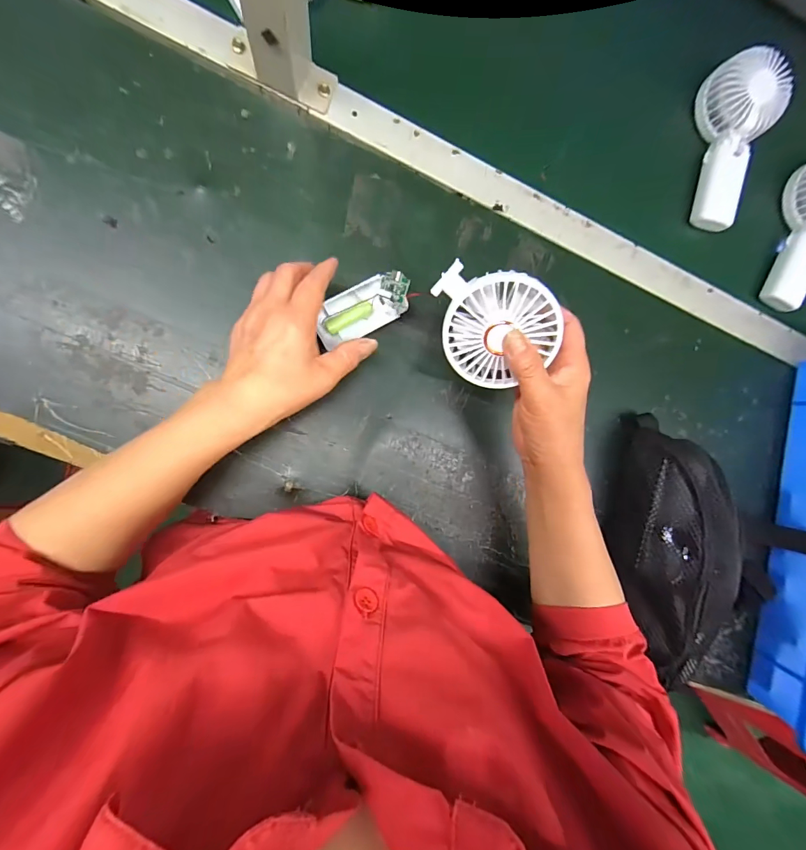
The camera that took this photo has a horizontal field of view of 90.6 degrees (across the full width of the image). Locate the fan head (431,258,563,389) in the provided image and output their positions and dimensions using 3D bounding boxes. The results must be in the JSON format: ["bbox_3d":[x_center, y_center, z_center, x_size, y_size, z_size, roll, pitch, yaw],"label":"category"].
[{"bbox_3d":[0.074,-0.081,0.312,0.084,0.039,0.091,-9,119,14],"label":"fan head"}]

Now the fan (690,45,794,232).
[{"bbox_3d":[0.377,-0.327,0.459,0.087,0.046,0.183,20,88,-9],"label":"fan"}]

